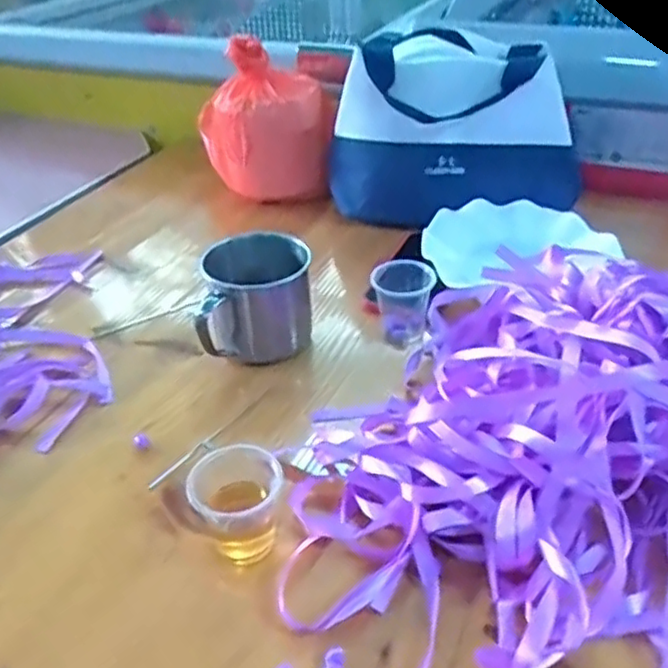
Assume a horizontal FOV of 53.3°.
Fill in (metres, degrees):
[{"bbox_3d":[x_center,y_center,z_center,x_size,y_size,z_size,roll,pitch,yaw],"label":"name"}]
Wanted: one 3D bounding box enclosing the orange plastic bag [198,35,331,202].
[{"bbox_3d":[-0.077,-0.232,0.743,0.134,0.155,0.109,-12,36,-12],"label":"orange plastic bag"}]

